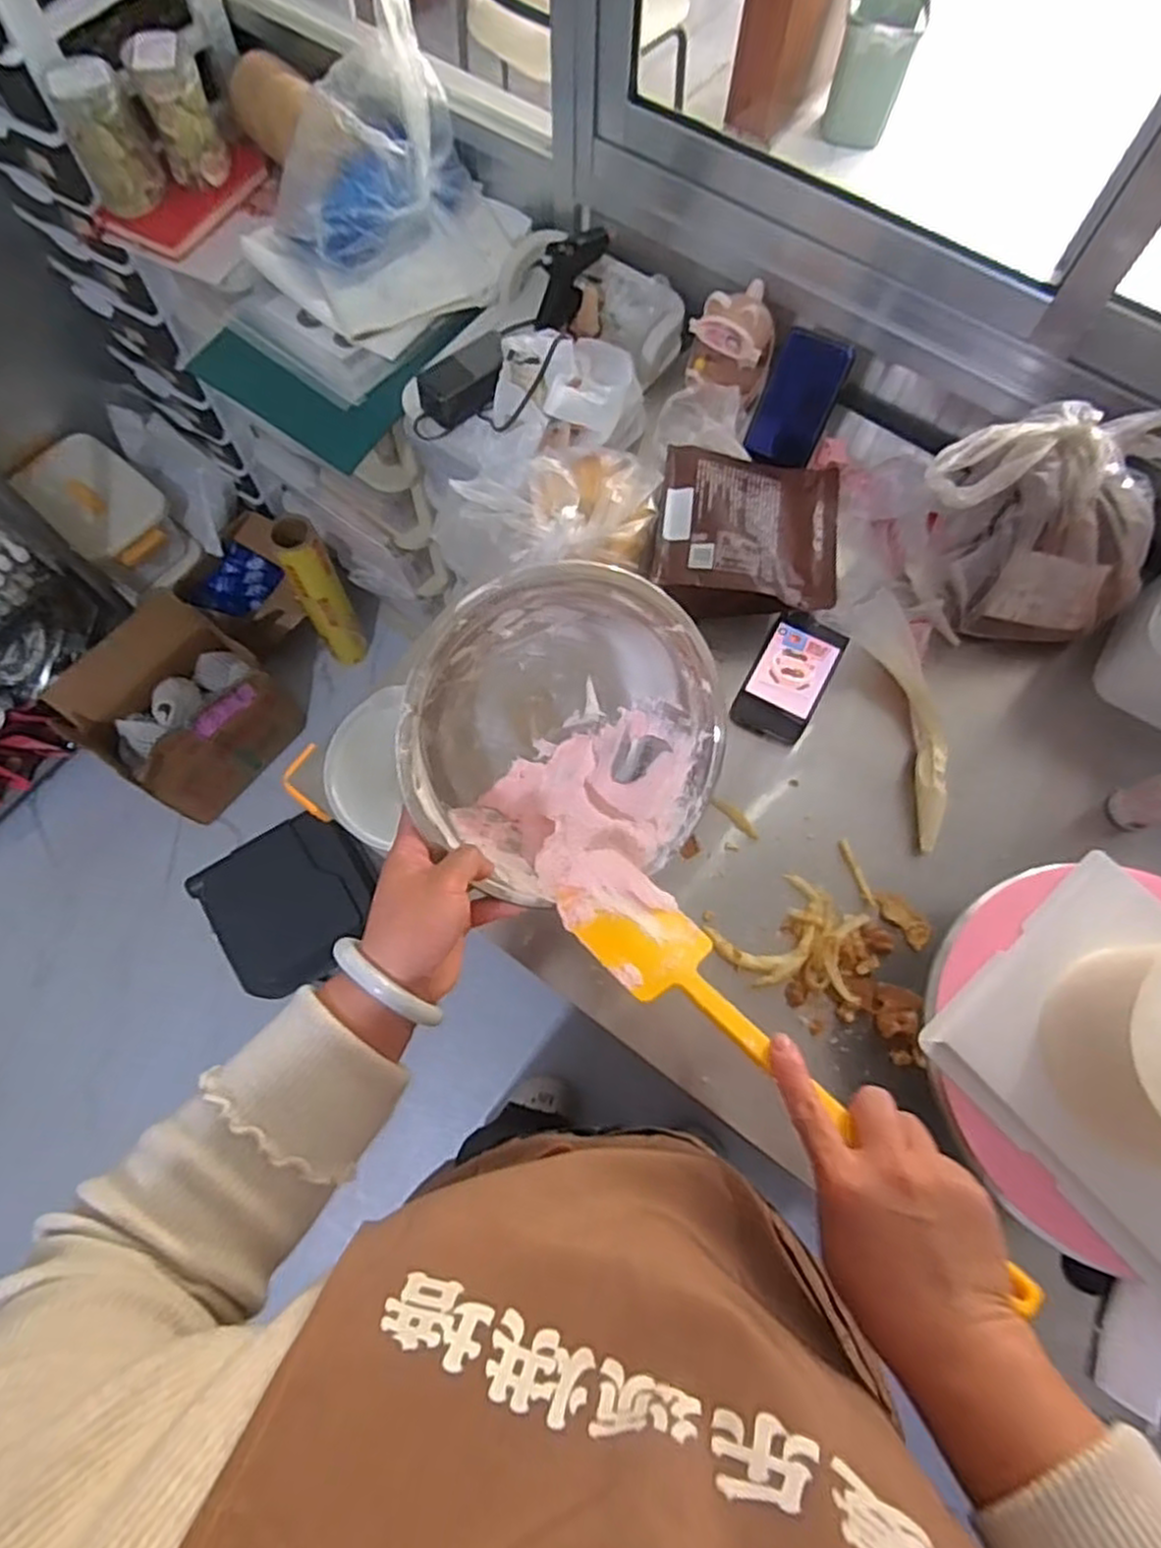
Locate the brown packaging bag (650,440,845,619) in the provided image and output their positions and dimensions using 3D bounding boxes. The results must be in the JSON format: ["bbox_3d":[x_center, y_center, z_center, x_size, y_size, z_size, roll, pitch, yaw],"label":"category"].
[{"bbox_3d":[0.178,-0.258,0.822,0.192,0.070,0.182,12,67,0],"label":"brown packaging bag"}]

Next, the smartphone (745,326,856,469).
[{"bbox_3d":[0.239,-0.408,0.818,0.076,0.130,0.010,23,35,4],"label":"smartphone"}]

